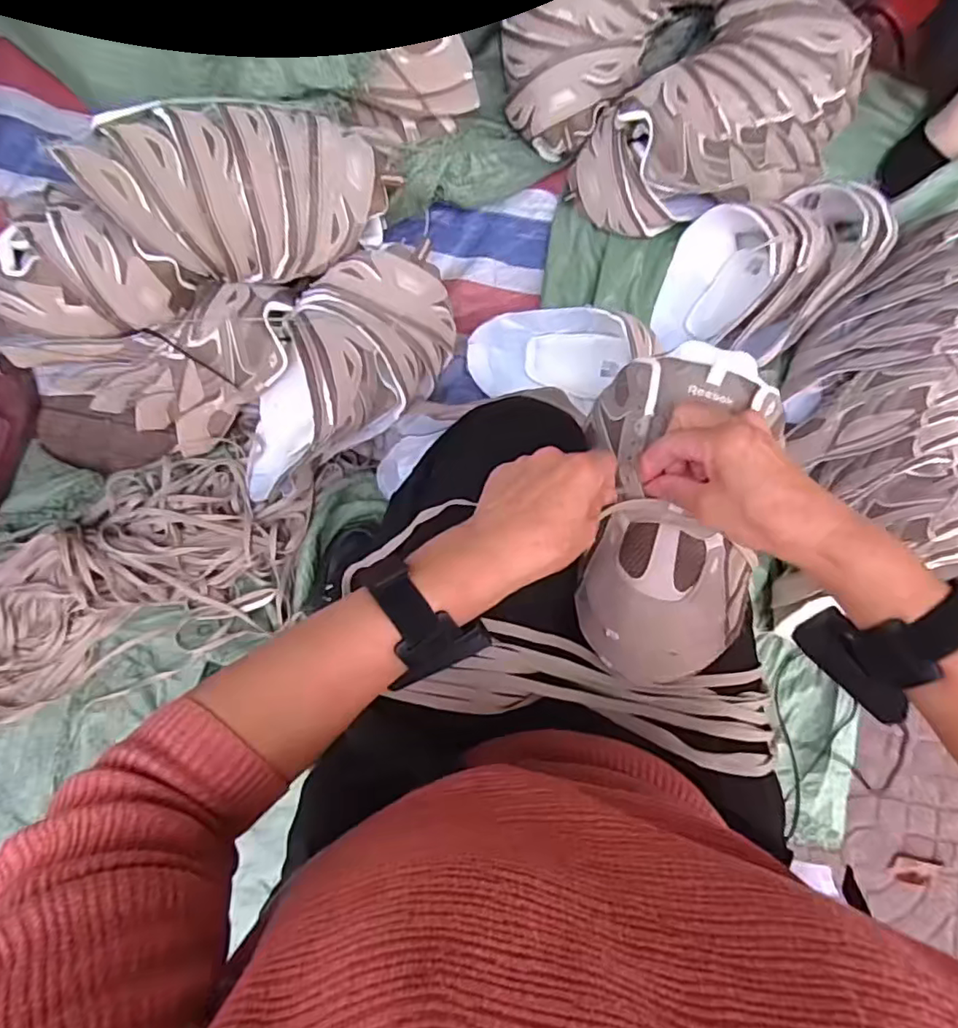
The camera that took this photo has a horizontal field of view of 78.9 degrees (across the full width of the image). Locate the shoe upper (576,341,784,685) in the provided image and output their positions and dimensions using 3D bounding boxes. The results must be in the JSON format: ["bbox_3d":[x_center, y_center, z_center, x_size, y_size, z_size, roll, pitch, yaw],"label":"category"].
[{"bbox_3d":[0.153,-0.009,0.430,0.136,0.061,0.255,8,78,3],"label":"shoe upper"}]

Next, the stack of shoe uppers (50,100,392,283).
[{"bbox_3d":[-0.246,-0.339,0.613,0.283,0.124,0.149,4,82,-2],"label":"stack of shoe uppers"}]

